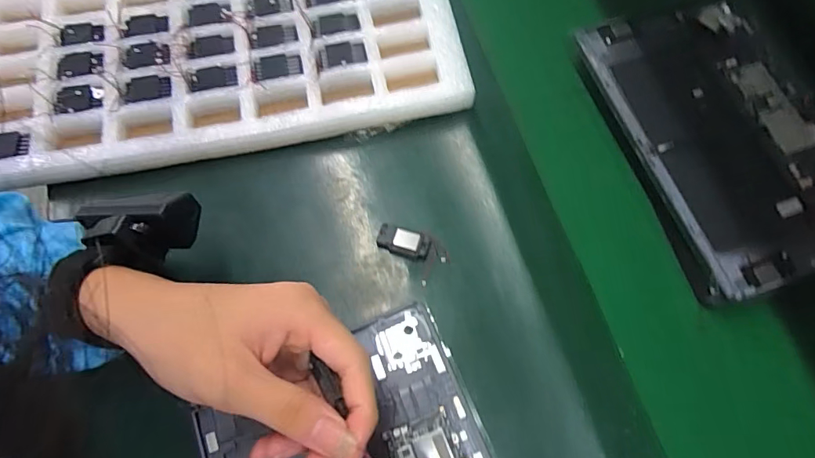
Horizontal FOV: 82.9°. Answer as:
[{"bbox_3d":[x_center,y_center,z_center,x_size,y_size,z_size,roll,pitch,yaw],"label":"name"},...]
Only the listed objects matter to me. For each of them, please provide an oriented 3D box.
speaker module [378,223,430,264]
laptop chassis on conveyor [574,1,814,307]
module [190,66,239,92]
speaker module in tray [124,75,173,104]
[{"bbox_3d":[-0.003,0.010,0.351,0.039,0.008,0.020,15,71,7],"label":"speaker module"},{"bbox_3d":[0.257,-0.078,0.373,0.177,0.016,0.242,-20,71,-6],"label":"laptop chassis on conveyor"},{"bbox_3d":[-0.163,-0.126,0.386,0.038,0.008,0.025,-14,70,-4],"label":"module"},{"bbox_3d":[-0.217,-0.115,0.385,0.043,0.009,0.026,-9,70,-2],"label":"speaker module in tray"}]

